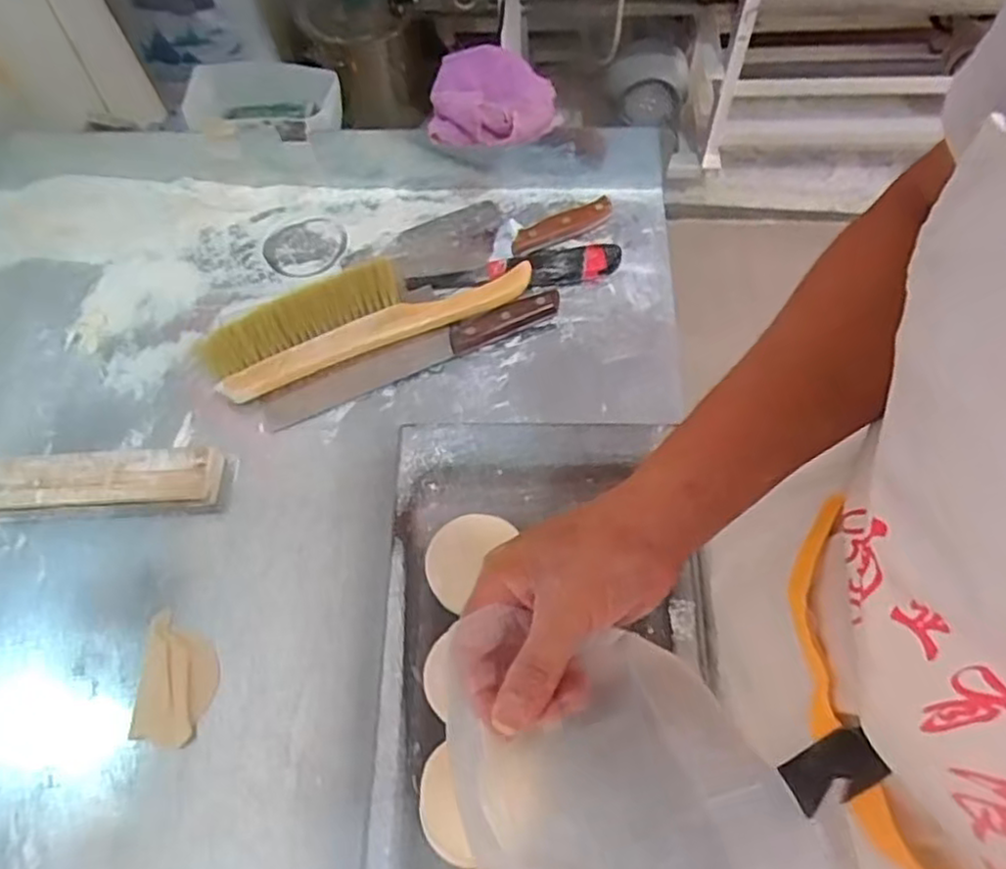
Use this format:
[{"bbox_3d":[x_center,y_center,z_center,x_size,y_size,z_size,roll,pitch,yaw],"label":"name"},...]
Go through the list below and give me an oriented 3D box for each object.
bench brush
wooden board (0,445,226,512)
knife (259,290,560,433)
[{"bbox_3d":[-0.141,-0.127,0.720,0.332,0.045,0.086,-22,67,-7],"label":"bench brush"},{"bbox_3d":[-0.402,0.044,0.661,0.267,0.035,0.060,-4,66,1],"label":"wooden board"},{"bbox_3d":[-0.091,-0.084,0.712,0.317,0.022,0.042,-24,67,-8],"label":"knife"}]

